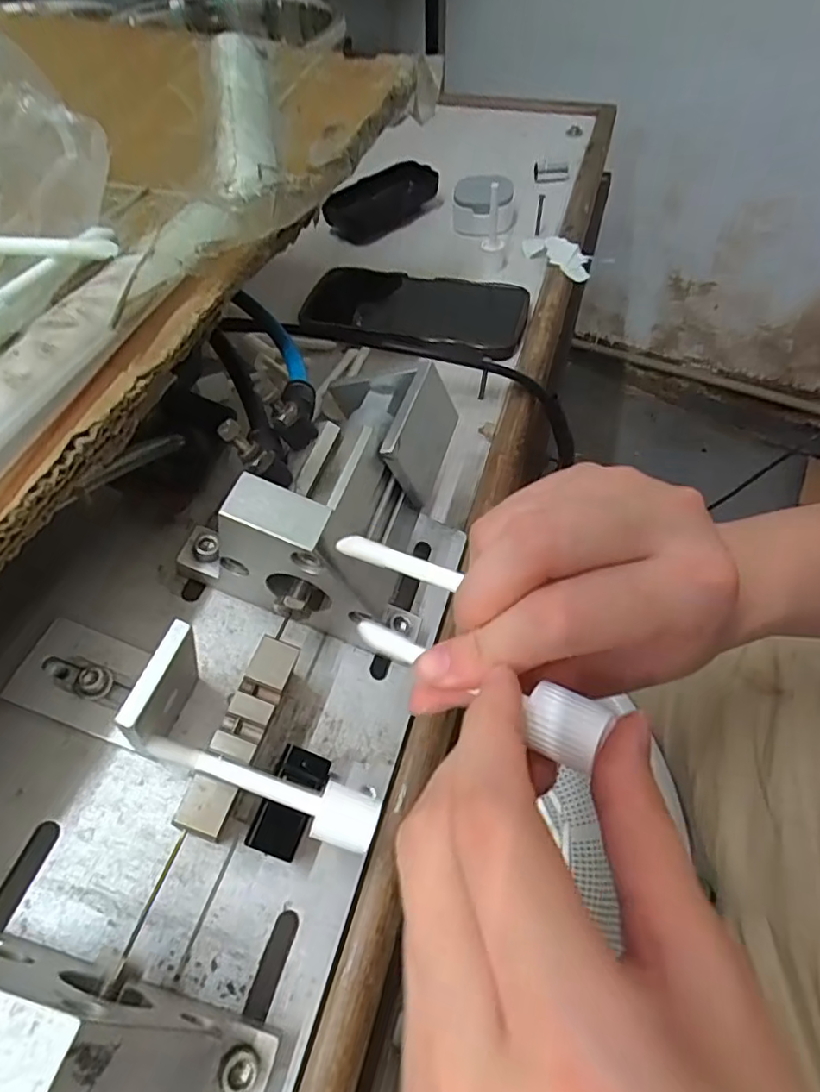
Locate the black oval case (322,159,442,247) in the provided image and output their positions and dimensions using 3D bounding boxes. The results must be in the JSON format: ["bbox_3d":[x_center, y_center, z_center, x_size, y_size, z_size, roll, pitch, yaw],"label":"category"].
[{"bbox_3d":[-0.029,-0.325,0.552,0.049,0.033,0.110,39,65,25],"label":"black oval case"}]

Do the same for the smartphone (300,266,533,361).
[{"bbox_3d":[0.002,-0.184,0.448,0.169,0.008,0.084,13,57,12],"label":"smartphone"}]

